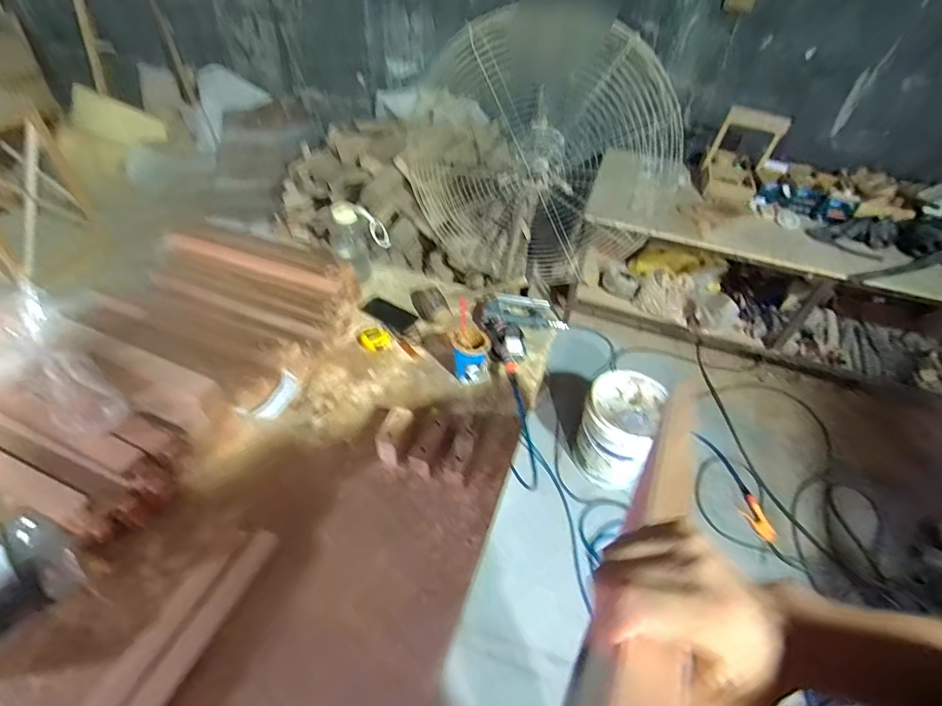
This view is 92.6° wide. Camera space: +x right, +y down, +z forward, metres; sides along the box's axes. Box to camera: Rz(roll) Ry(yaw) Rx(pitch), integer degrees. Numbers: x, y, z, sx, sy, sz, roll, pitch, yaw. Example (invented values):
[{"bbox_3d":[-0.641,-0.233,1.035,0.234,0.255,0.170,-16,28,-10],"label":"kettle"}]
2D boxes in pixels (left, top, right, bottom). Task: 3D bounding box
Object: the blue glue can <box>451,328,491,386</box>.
[{"bbox_3d":[-0.003,0.007,1.082,0.087,0.119,0.077,4,45,0],"label":"blue glue can"}]

